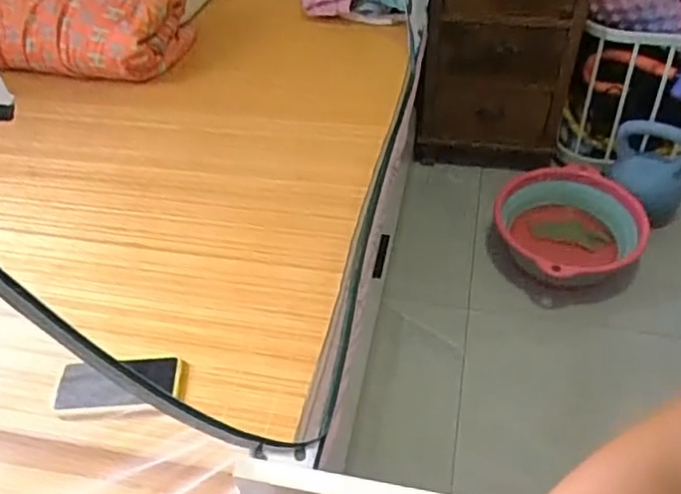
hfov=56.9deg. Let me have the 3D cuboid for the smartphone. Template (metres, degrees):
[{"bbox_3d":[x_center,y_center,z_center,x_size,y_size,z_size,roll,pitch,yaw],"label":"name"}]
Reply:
[{"bbox_3d":[-0.305,0.189,0.865,0.167,0.017,0.080,-4,46,-1],"label":"smartphone"}]

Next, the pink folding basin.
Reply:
[{"bbox_3d":[0.592,-0.040,1.589,0.336,0.150,0.333,-2,46,2],"label":"pink folding basin"}]

